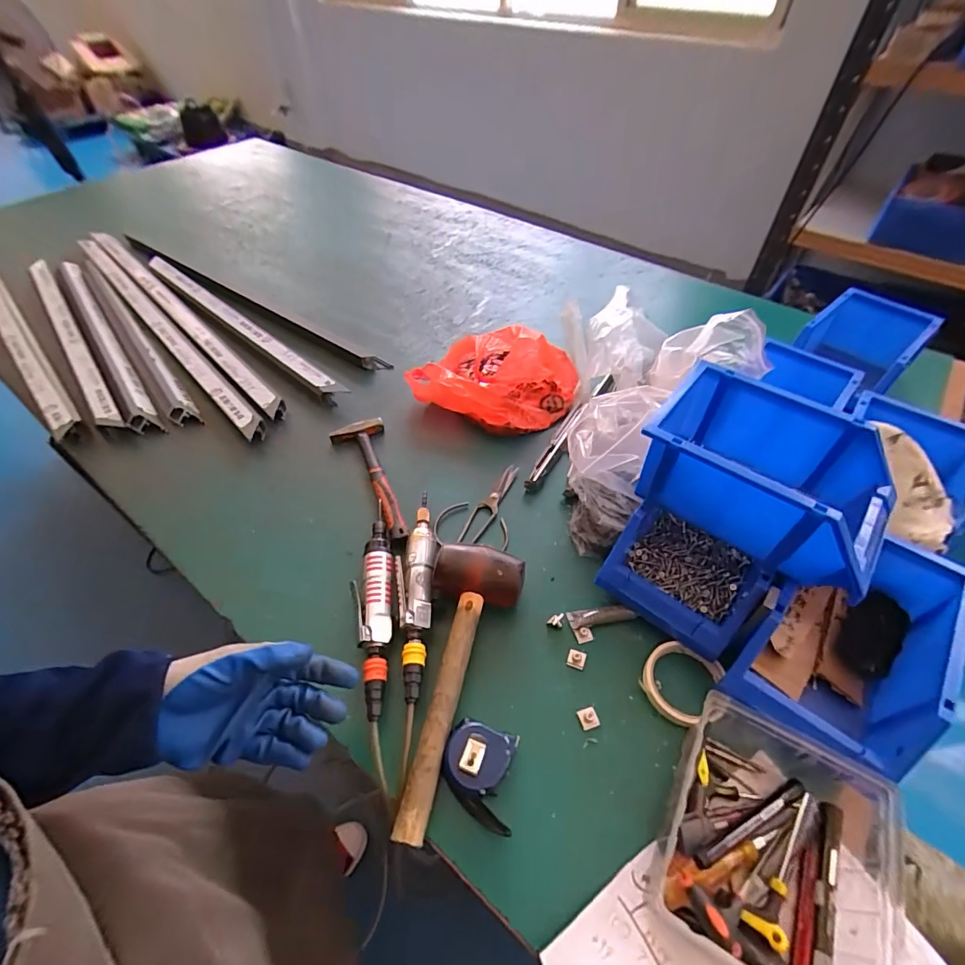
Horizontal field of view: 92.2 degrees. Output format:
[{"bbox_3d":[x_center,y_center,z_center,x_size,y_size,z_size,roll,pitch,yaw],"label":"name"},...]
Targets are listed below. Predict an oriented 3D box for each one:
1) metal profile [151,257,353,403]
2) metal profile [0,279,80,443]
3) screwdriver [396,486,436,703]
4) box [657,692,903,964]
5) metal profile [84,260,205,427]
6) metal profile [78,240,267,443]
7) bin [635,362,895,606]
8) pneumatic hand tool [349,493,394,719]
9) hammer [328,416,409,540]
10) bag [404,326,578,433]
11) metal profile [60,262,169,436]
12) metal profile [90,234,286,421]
[{"bbox_3d":[-0.537,-0.344,0.998,0.735,0.052,0.035,35,59,25],"label":"metal profile"},{"bbox_3d":[-0.988,-0.333,0.978,0.046,0.051,0.863,-36,59,-26],"label":"metal profile"},{"bbox_3d":[-0.087,0.130,0.607,0.048,0.052,0.292,0,51,-1],"label":"screwdriver"},{"bbox_3d":[0.250,0.320,0.411,0.158,0.083,0.187,26,55,20],"label":"box"},{"bbox_3d":[-0.726,-0.314,0.970,0.046,0.022,0.688,-32,58,-24],"label":"metal profile"},{"bbox_3d":[-0.687,-0.329,0.985,0.035,0.049,0.899,-37,60,-26],"label":"metal profile"},{"bbox_3d":[0.314,-0.008,0.513,0.233,0.106,0.152,31,57,23],"label":"bin"},{"bbox_3d":[-0.137,0.145,0.592,0.044,0.049,0.285,-4,51,-4],"label":"pneumatic hand tool"},{"bbox_3d":[-0.167,-0.004,0.731,0.085,0.034,0.244,-19,53,-15],"label":"hammer"},{"bbox_3d":[0.027,-0.201,0.837,0.270,0.127,0.204,15,52,11],"label":"bag"},{"bbox_3d":[-0.805,-0.318,0.980,0.047,0.037,0.734,-31,57,-23],"label":"metal profile"},{"bbox_3d":[-0.678,-0.372,1.021,0.037,0.046,0.902,-37,60,-27],"label":"metal profile"}]

